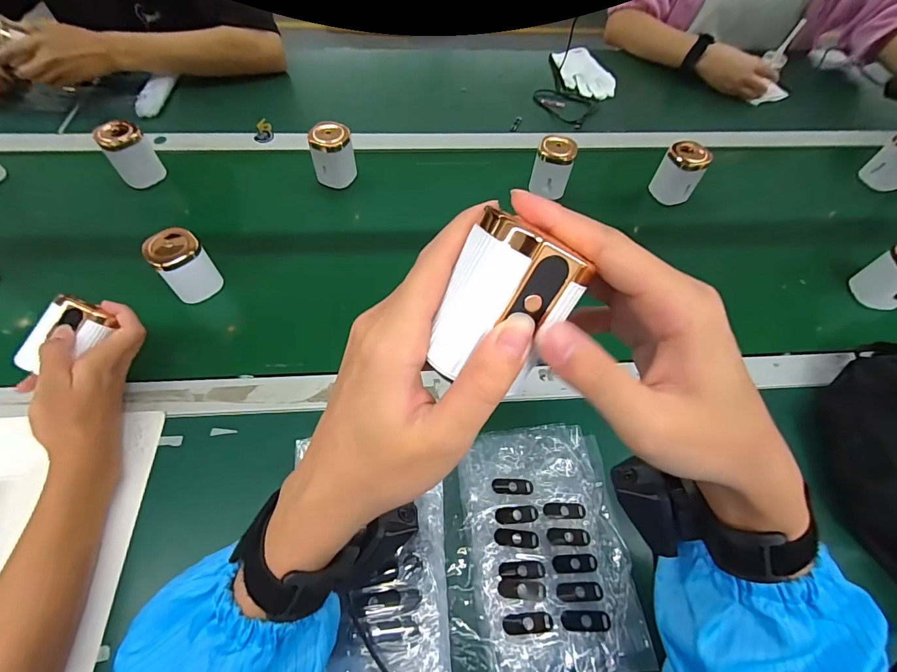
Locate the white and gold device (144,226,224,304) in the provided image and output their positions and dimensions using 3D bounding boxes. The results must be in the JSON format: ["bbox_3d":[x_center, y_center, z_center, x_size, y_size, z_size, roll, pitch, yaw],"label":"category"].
[{"bbox_3d":[-0.317,-0.088,0.504,0.053,0.087,0.048,-37,67,-21],"label":"white and gold device"}]

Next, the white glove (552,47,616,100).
[{"bbox_3d":[0.269,-0.526,0.835,0.094,0.017,0.151,-9,60,-7],"label":"white glove"}]

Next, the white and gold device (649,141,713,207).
[{"bbox_3d":[0.350,-0.246,0.637,0.061,0.075,0.049,29,63,14],"label":"white and gold device"}]

